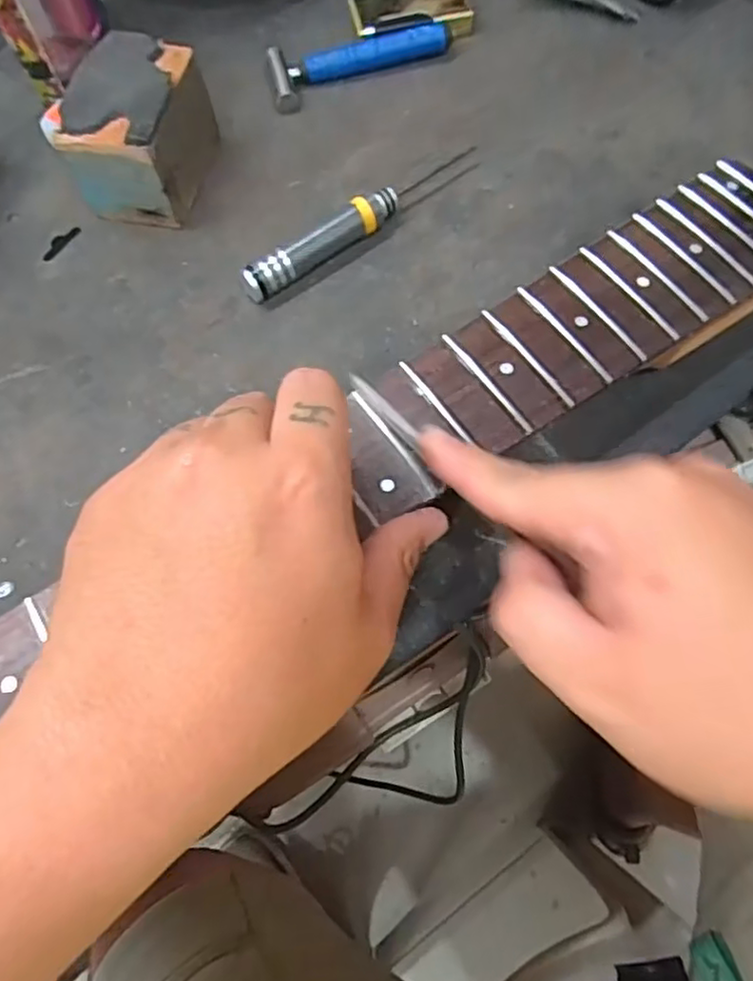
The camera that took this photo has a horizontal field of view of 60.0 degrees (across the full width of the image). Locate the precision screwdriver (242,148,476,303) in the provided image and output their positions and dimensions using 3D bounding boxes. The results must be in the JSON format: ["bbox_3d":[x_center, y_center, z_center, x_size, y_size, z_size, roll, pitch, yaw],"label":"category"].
[{"bbox_3d":[-0.006,-0.138,0.331,0.139,0.018,0.015,-39,73,-12],"label":"precision screwdriver"}]

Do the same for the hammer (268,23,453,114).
[{"bbox_3d":[-0.009,-0.249,0.375,0.106,0.014,0.036,-16,70,-4],"label":"hammer"}]

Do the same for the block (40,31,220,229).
[{"bbox_3d":[-0.120,-0.180,0.331,0.055,0.055,0.075,11,70,6],"label":"block"}]

